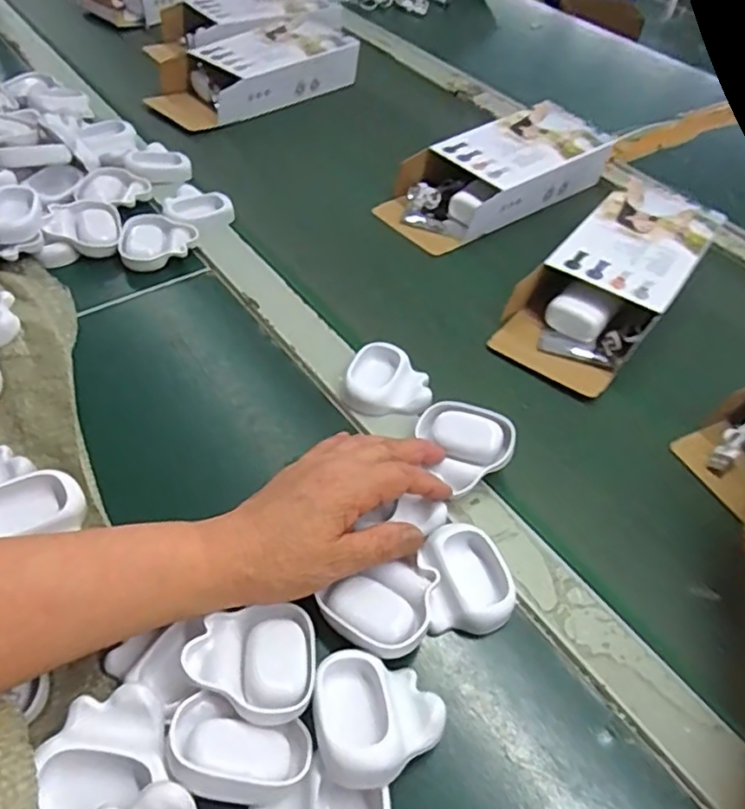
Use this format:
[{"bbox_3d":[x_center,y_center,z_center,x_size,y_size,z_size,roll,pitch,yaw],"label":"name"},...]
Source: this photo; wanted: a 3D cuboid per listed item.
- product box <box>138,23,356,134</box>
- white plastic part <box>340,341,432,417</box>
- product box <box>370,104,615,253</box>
[{"bbox_3d":[-0.130,-0.381,0.722,0.238,0.049,0.101,-32,62,-30],"label":"product box"},{"bbox_3d":[0.009,-0.018,0.467,0.063,0.019,0.057,0,50,-6],"label":"white plastic part"},{"bbox_3d":[0.126,-0.233,0.638,0.247,0.059,0.101,-29,59,-27],"label":"product box"}]

